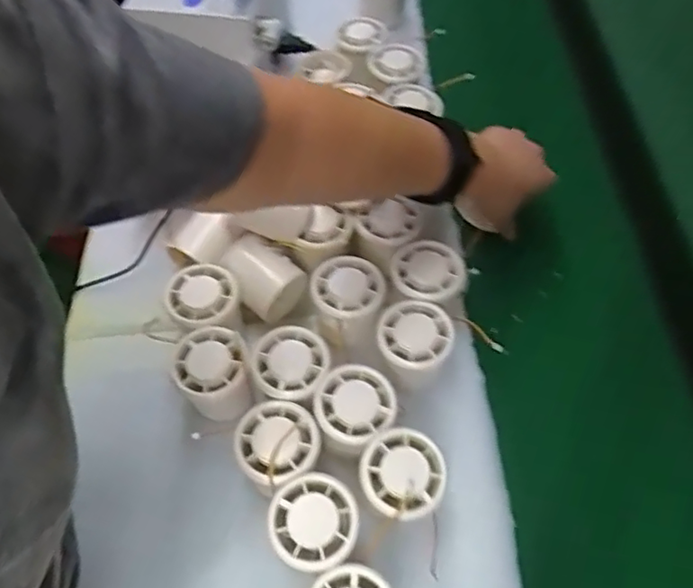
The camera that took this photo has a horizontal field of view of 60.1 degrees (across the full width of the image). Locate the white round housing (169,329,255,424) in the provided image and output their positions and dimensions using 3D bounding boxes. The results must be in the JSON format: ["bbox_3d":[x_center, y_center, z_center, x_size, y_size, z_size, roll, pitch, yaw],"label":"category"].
[{"bbox_3d":[-0.097,0.063,0.448,0.052,0.053,0.053,0,58,0],"label":"white round housing"}]

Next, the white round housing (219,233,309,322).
[{"bbox_3d":[-0.071,-0.011,0.500,0.054,0.053,0.061,-40,66,-22],"label":"white round housing"}]

